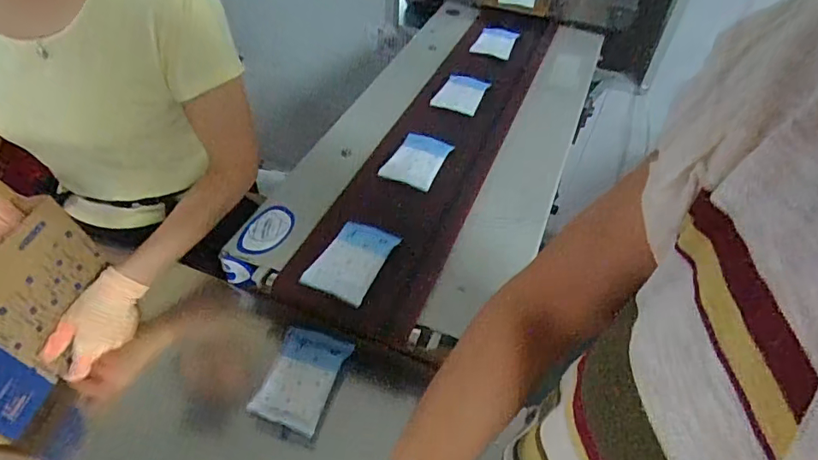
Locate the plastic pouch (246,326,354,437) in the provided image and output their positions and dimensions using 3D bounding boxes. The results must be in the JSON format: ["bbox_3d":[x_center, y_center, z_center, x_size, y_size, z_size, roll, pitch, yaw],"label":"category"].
[{"bbox_3d":[-0.137,0.187,0.653,0.090,0.022,0.133,15,48,8],"label":"plastic pouch"}]

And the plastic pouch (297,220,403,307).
[{"bbox_3d":[-0.076,0.040,0.696,0.078,0.024,0.133,22,50,15],"label":"plastic pouch"}]

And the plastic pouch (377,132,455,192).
[{"bbox_3d":[0.015,-0.119,0.860,0.080,0.010,0.126,28,59,7],"label":"plastic pouch"}]

